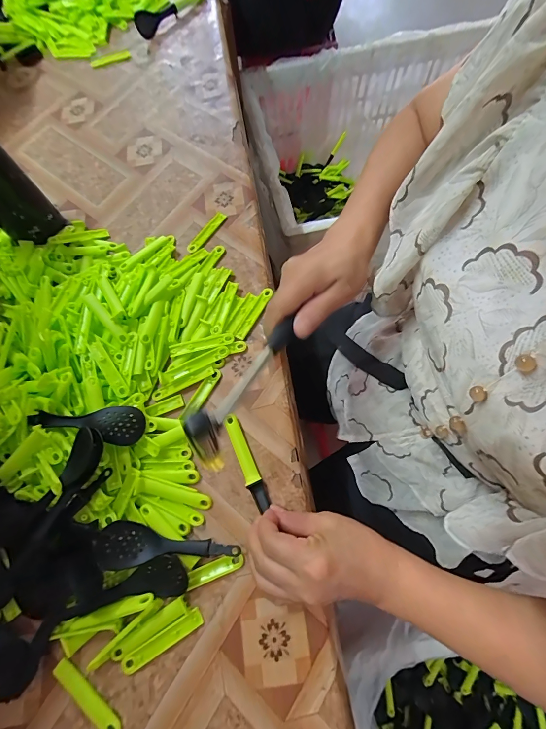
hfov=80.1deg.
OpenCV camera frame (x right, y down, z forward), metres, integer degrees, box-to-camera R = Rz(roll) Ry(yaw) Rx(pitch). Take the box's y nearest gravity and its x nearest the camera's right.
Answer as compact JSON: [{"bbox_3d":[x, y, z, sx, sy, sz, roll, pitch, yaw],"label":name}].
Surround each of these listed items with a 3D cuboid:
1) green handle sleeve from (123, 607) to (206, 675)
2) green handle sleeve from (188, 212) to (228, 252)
[{"bbox_3d":[-0.099,0.247,0.290,0.076,0.004,0.014,-30,74,-11],"label":"green handle sleeve"},{"bbox_3d":[-0.091,-0.181,0.444,0.012,0.008,0.073,32,73,10],"label":"green handle sleeve"}]

